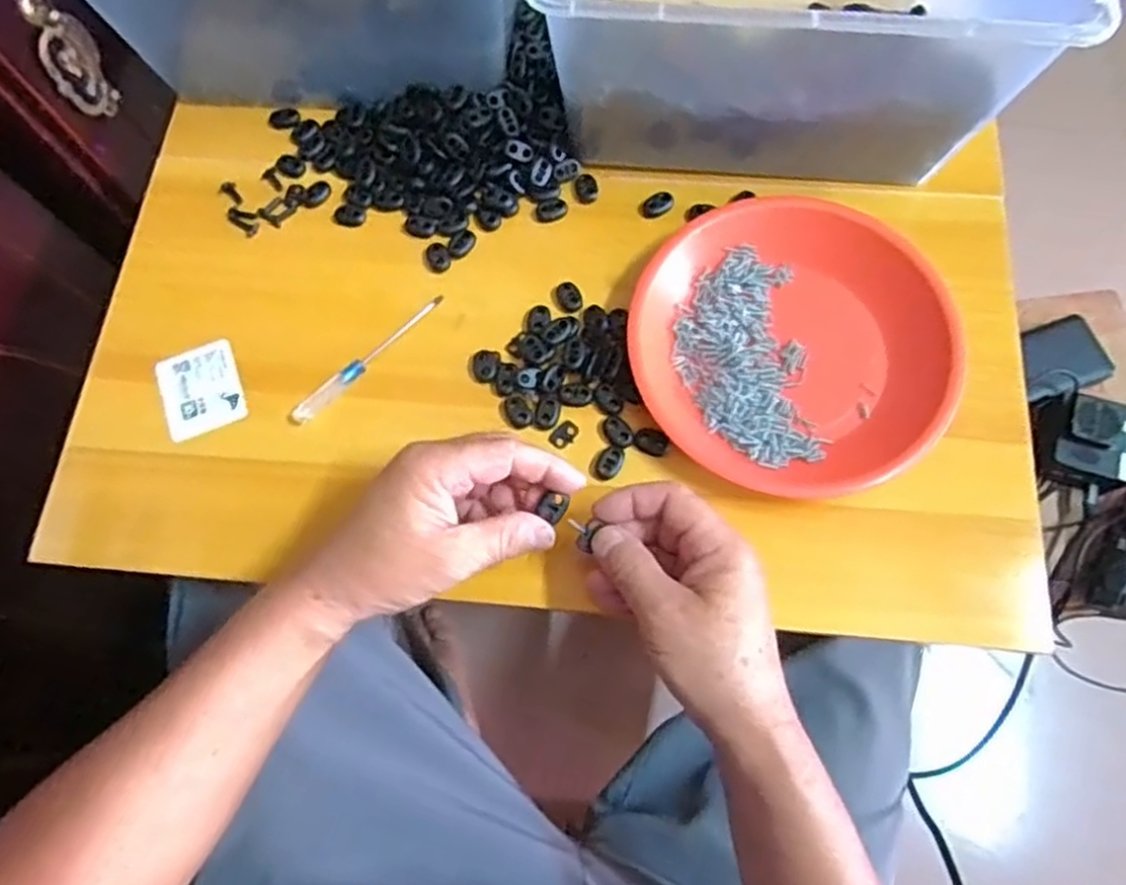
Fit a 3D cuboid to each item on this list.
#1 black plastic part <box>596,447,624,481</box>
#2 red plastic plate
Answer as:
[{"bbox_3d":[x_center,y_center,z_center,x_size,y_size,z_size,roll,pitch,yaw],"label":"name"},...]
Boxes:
[{"bbox_3d":[0.028,0.013,0.442,0.014,0.006,0.021,29,74,11],"label":"black plastic part"},{"bbox_3d":[0.137,-0.061,0.446,0.175,0.031,0.196,-34,74,-9],"label":"red plastic plate"}]

